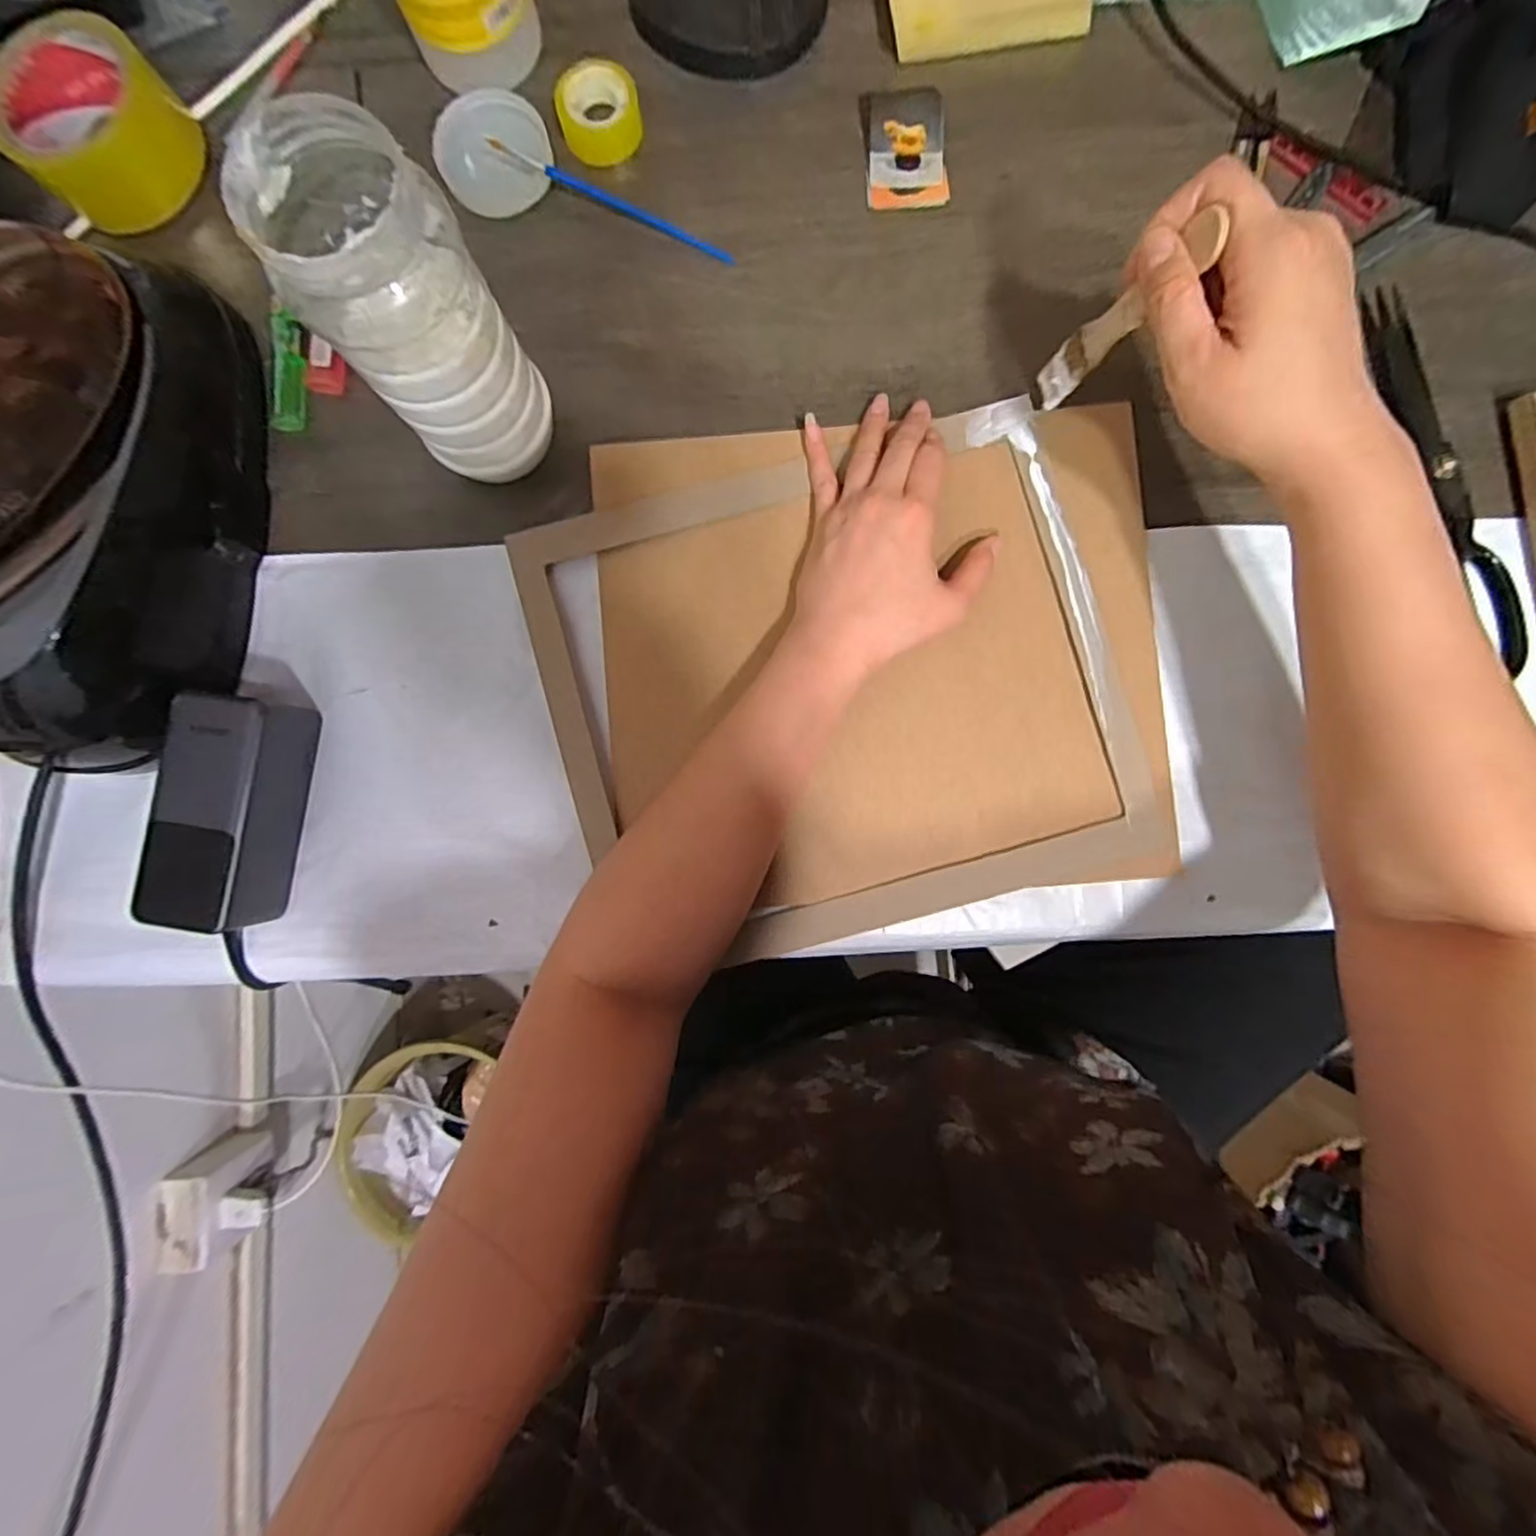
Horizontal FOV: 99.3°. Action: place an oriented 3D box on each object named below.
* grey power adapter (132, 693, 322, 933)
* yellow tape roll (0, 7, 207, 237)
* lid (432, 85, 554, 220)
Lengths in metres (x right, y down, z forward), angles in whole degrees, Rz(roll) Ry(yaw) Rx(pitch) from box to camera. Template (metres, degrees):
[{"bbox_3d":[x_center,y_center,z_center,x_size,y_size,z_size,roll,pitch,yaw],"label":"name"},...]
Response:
[{"bbox_3d":[-0.303,0.023,0.368,0.054,0.050,0.132,8,89,1],"label":"grey power adapter"},{"bbox_3d":[-0.408,-0.390,0.396,0.094,0.050,0.094,0,88,1],"label":"yellow tape roll"},{"bbox_3d":[-0.172,-0.389,0.412,0.067,0.020,0.064,0,88,1],"label":"lid"}]

